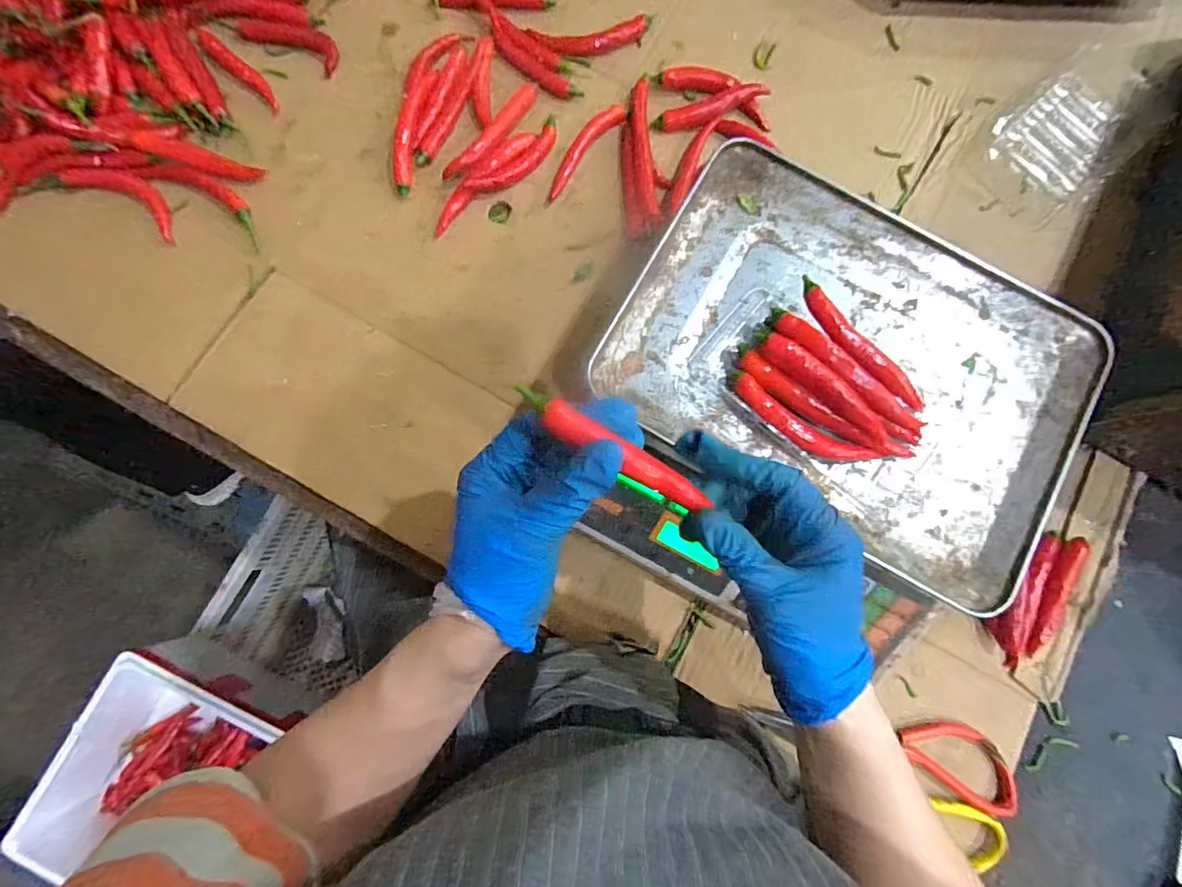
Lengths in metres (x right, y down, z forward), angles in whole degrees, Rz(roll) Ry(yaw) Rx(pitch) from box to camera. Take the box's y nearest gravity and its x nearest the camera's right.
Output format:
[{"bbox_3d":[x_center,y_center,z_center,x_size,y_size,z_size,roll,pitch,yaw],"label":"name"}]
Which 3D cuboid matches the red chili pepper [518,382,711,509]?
[{"bbox_3d":[0.014,0.005,0.251,0.107,0.013,0.015,31,81,-19],"label":"red chili pepper"}]

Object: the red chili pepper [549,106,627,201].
[{"bbox_3d":[-0.009,-0.283,0.498,0.023,0.012,0.114,38,82,4],"label":"red chili pepper"}]

